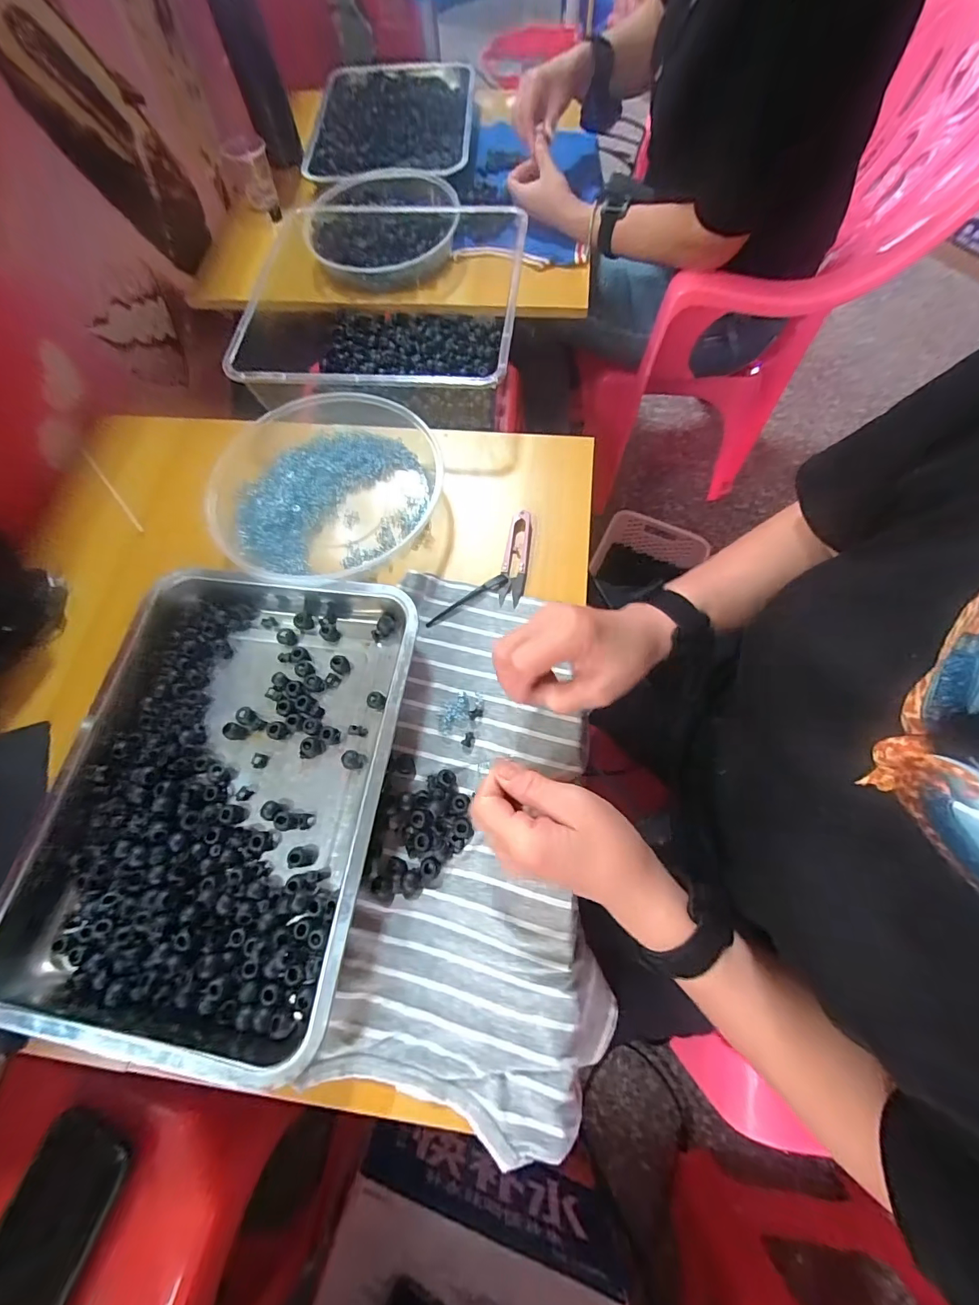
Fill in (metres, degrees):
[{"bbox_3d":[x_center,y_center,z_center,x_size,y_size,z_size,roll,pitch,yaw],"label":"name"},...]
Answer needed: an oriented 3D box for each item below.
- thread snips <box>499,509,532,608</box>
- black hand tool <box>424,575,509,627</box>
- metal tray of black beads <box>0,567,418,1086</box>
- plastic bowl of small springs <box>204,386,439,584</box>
[{"bbox_3d":[0.025,-0.093,0.440,0.024,0.013,0.098,7,70,5],"label":"thread snips"},{"bbox_3d":[-0.020,-0.049,0.428,0.089,0.005,0.012,-34,72,-10],"label":"black hand tool"},{"bbox_3d":[-0.213,0.097,0.360,0.267,0.042,0.339,7,70,5],"label":"metal tray of black beads"},{"bbox_3d":[-0.170,-0.185,0.462,0.225,0.046,0.227,-1,69,2],"label":"plastic bowl of small springs"}]

